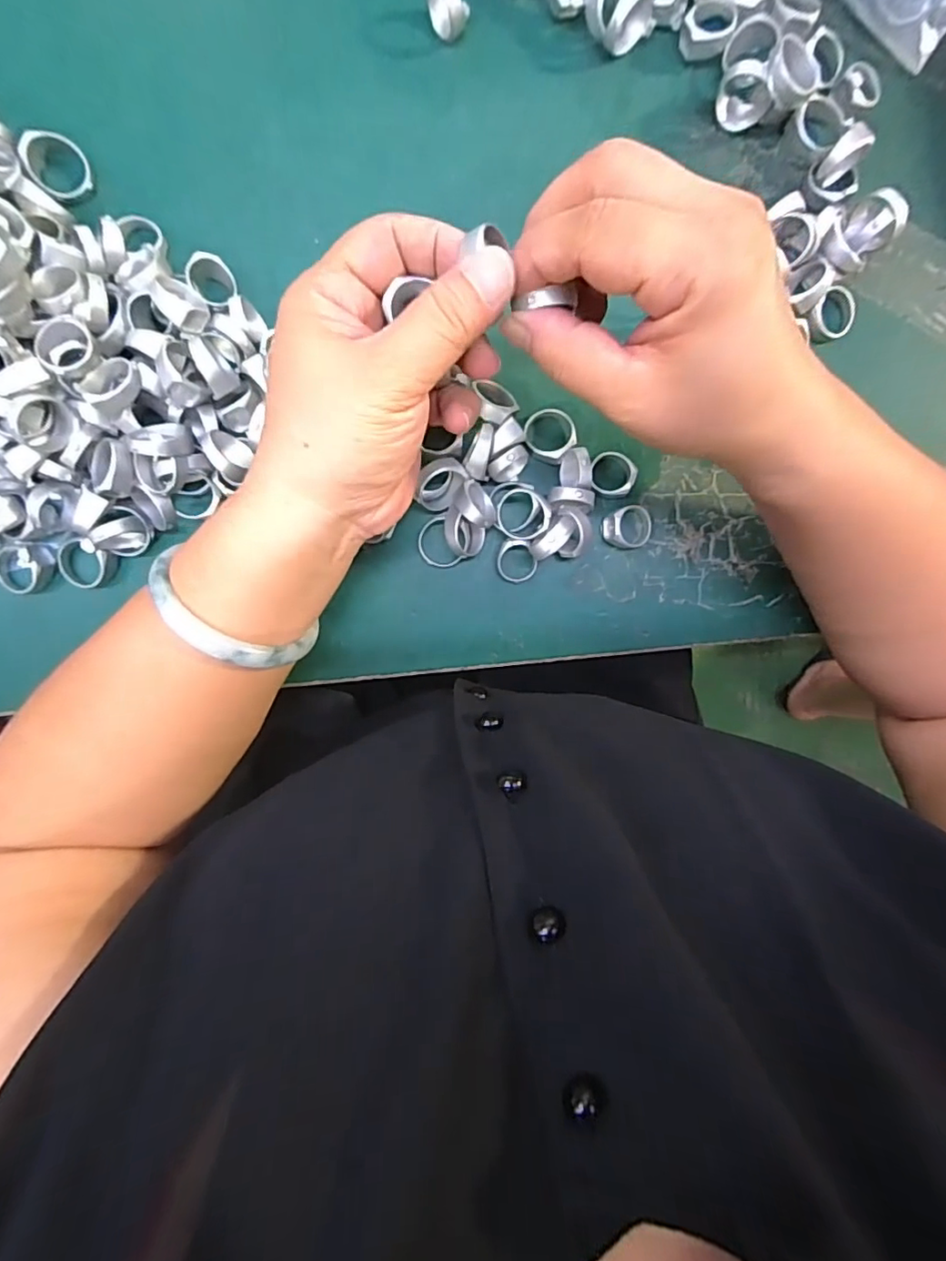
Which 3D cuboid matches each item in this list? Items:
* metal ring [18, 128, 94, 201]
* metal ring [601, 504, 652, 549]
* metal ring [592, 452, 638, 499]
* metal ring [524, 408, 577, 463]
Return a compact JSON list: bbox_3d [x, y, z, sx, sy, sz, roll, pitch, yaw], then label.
[{"bbox_3d":[-0.193,-0.216,0.251,0.024,0.015,0.029,-45,96,2],"label":"metal ring"},{"bbox_3d":[0.080,-0.053,0.277,0.026,0.013,0.021,-16,96,-1],"label":"metal ring"},{"bbox_3d":[0.071,-0.078,0.274,0.021,0.012,0.023,0,95,-2],"label":"metal ring"},{"bbox_3d":[0.038,-0.097,0.271,0.025,0.011,0.026,0,95,-2],"label":"metal ring"}]

